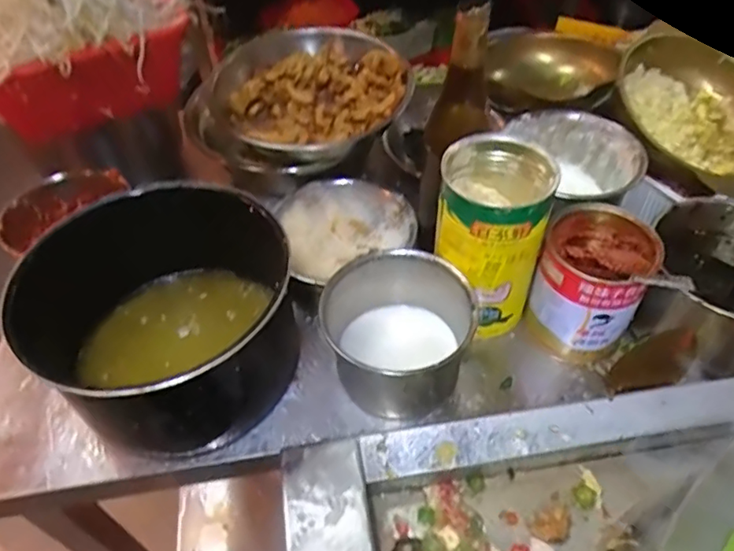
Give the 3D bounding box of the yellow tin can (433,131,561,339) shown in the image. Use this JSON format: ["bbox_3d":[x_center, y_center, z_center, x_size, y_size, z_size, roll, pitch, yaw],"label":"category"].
[{"bbox_3d":[0.121,-0.038,0.565,0.100,0.179,0.108,9,50,9],"label":"yellow tin can"}]

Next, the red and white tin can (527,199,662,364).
[{"bbox_3d":[0.221,0.012,0.570,0.098,0.130,0.099,24,54,21],"label":"red and white tin can"}]

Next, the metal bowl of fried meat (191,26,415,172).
[{"bbox_3d":[-0.069,-0.218,0.725,0.229,0.105,0.200,-30,55,-23],"label":"metal bowl of fried meat"}]

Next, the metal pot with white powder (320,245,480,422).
[{"bbox_3d":[0.029,0.054,0.550,0.139,0.112,0.131,-1,49,1],"label":"metal pot with white powder"}]

